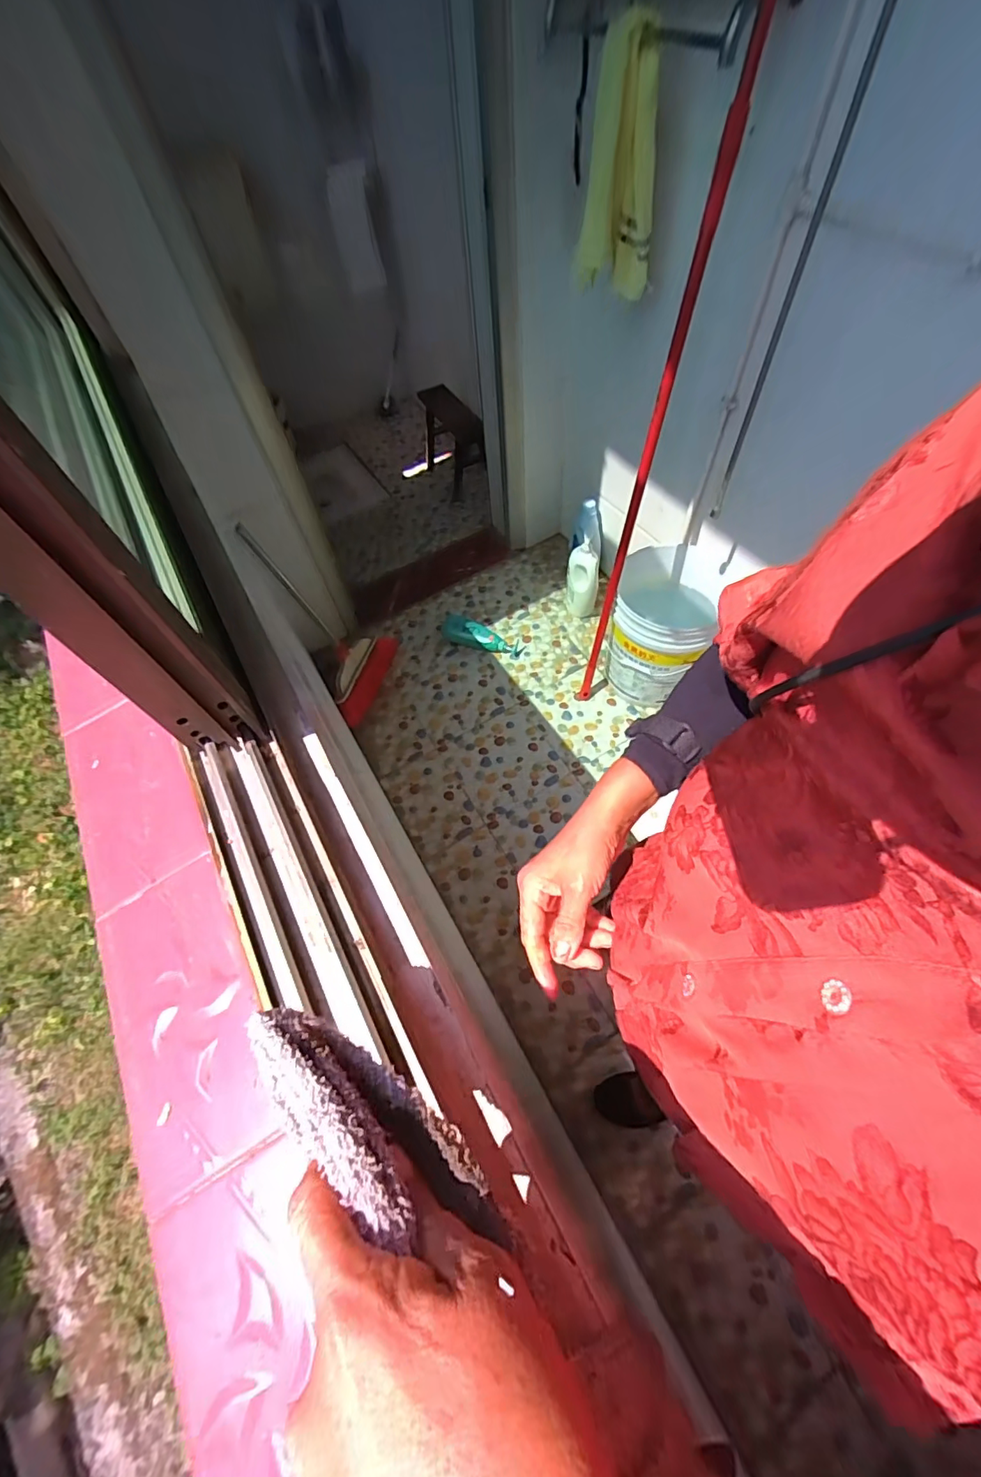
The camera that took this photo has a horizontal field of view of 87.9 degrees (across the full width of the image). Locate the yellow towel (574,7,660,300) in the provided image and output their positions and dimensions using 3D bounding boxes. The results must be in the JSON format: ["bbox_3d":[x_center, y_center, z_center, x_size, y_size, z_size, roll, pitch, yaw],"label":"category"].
[{"bbox_3d":[0.266,-1.132,1.014,0.153,0.360,0.093,11,63,9],"label":"yellow towel"}]

